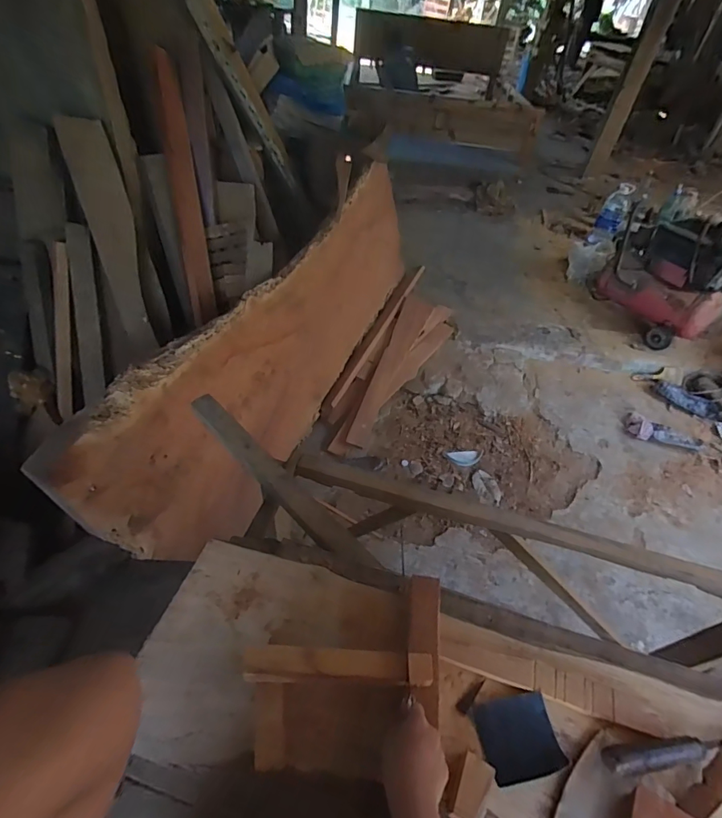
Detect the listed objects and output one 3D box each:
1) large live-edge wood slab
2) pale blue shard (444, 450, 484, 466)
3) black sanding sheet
[{"bbox_3d":[-0.203,-0.254,1.576,0.046,0.587,1.734,8,47,26],"label":"large live-edge wood slab"},{"bbox_3d":[0.411,0.193,1.785,0.161,0.015,0.066,-2,47,-11],"label":"pale blue shard"},{"bbox_3d":[0.197,0.412,0.568,0.098,0.010,0.082,-5,47,-13],"label":"black sanding sheet"}]

